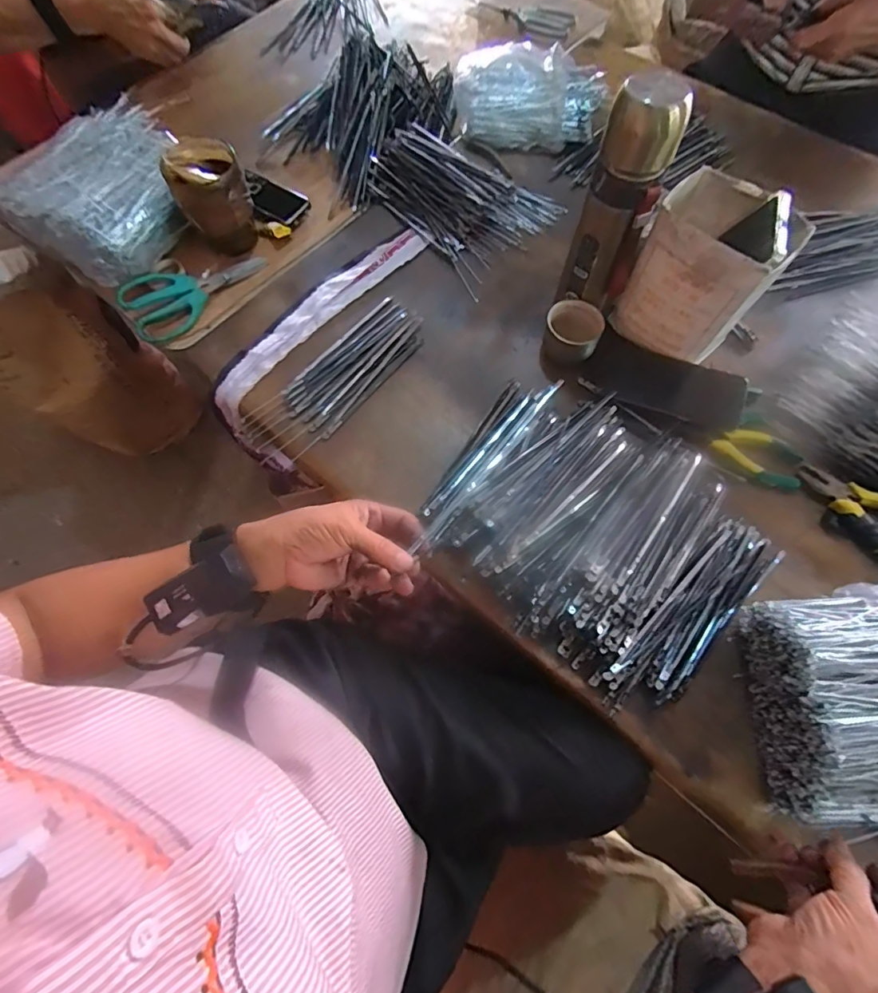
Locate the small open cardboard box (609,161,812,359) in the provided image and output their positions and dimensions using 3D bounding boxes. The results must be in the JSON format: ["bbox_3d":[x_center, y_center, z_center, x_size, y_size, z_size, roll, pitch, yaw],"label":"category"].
[{"bbox_3d":[0.274,-0.231,0.513,0.123,0.162,0.101,38,74,13],"label":"small open cardboard box"}]

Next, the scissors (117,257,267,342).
[{"bbox_3d":[-0.305,-0.263,0.610,0.179,0.010,0.084,-31,89,-16],"label":"scissors"}]

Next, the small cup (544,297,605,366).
[{"bbox_3d":[0.158,-0.192,0.564,0.060,0.045,0.063,0,69,0],"label":"small cup"}]

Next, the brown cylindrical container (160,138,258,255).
[{"bbox_3d":[-0.281,-0.372,0.603,0.082,0.111,0.084,0,69,0],"label":"brown cylindrical container"}]

